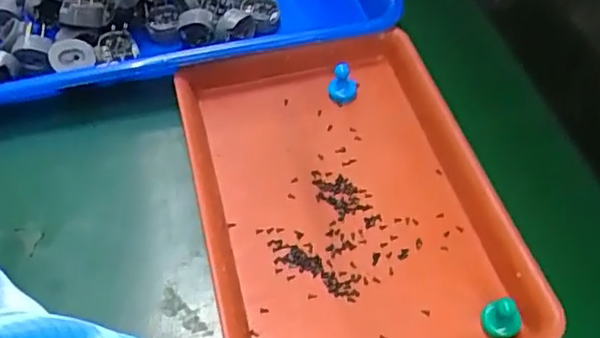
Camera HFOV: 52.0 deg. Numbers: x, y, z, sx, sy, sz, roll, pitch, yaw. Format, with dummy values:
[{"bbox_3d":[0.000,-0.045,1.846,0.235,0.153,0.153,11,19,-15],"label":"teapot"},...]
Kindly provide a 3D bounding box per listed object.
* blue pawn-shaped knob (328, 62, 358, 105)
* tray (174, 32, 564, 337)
[{"bbox_3d":[0.028,-0.056,0.399,0.019,0.024,0.016,-3,51,-1],"label":"blue pawn-shaped knob"},{"bbox_3d":[0.025,0.013,0.348,0.157,0.022,0.229,-12,52,-8],"label":"tray"}]

